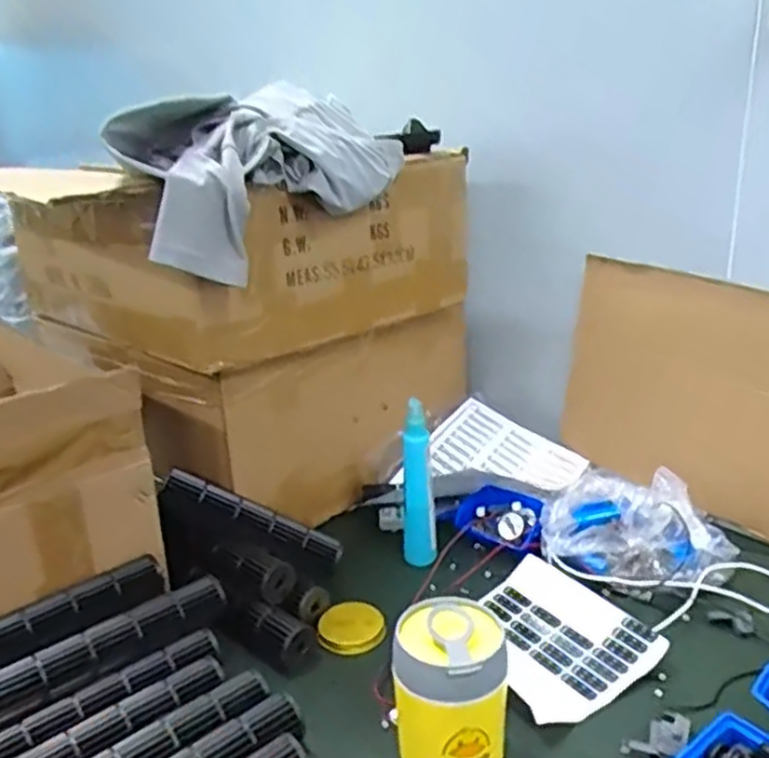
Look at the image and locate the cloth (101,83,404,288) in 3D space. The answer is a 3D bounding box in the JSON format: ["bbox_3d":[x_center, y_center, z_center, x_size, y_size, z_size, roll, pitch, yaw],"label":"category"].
[{"bbox_3d":[-0.154,-0.229,0.853,0.196,0.163,0.334,13,25,37],"label":"cloth"}]

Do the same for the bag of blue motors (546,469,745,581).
[{"bbox_3d":[0.296,0.165,0.860,0.212,0.107,0.091,4,20,18],"label":"bag of blue motors"}]

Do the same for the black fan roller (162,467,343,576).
[{"bbox_3d":[-0.156,0.174,0.873,0.223,0.048,0.046,28,13,-17],"label":"black fan roller"}]

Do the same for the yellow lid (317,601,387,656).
[{"bbox_3d":[-0.035,0.268,0.802,0.071,0.018,0.069,-2,19,1],"label":"yellow lid"}]

